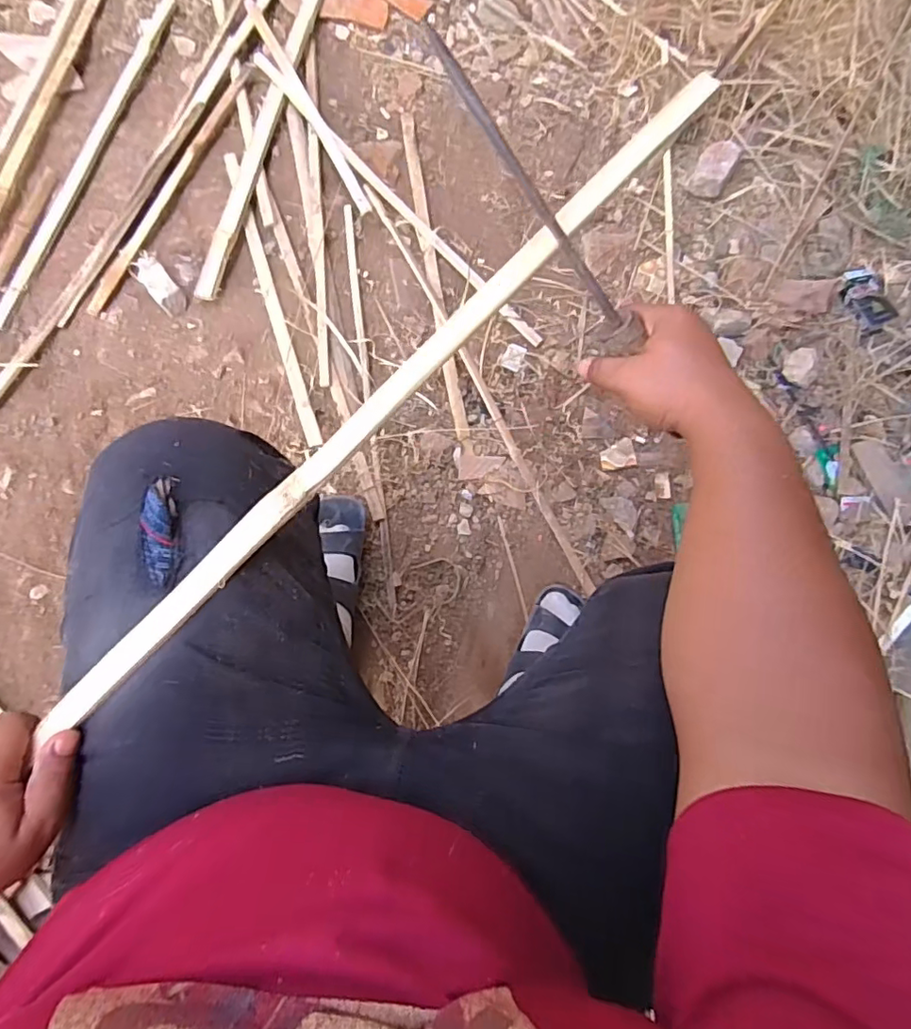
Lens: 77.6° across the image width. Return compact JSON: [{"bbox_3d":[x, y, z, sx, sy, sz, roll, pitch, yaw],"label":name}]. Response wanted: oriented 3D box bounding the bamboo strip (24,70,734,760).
[{"bbox_3d":[-0.042,-0.084,0.390,0.023,0.009,0.616,44,87,3],"label":"bamboo strip"}]

